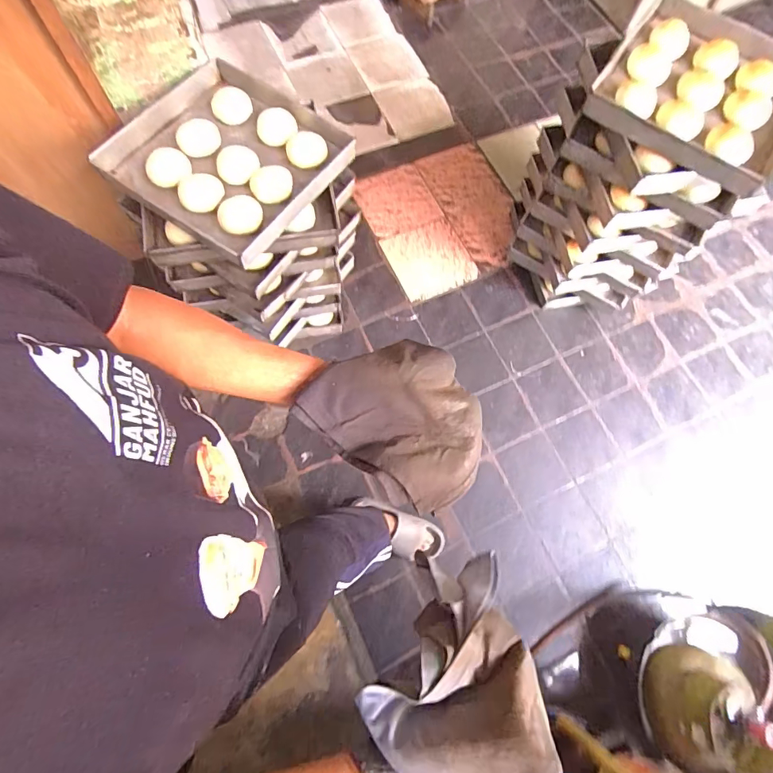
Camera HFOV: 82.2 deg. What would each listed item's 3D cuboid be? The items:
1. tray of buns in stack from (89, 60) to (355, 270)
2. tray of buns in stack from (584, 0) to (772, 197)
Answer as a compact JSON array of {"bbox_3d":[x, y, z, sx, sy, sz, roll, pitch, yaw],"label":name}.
[{"bbox_3d":[-0.407,-0.594,1.158,0.506,0.083,0.517,33,72,8],"label":"tray of buns in stack"},{"bbox_3d":[0.823,-0.789,1.145,0.453,0.089,0.514,30,72,7],"label":"tray of buns in stack"}]

